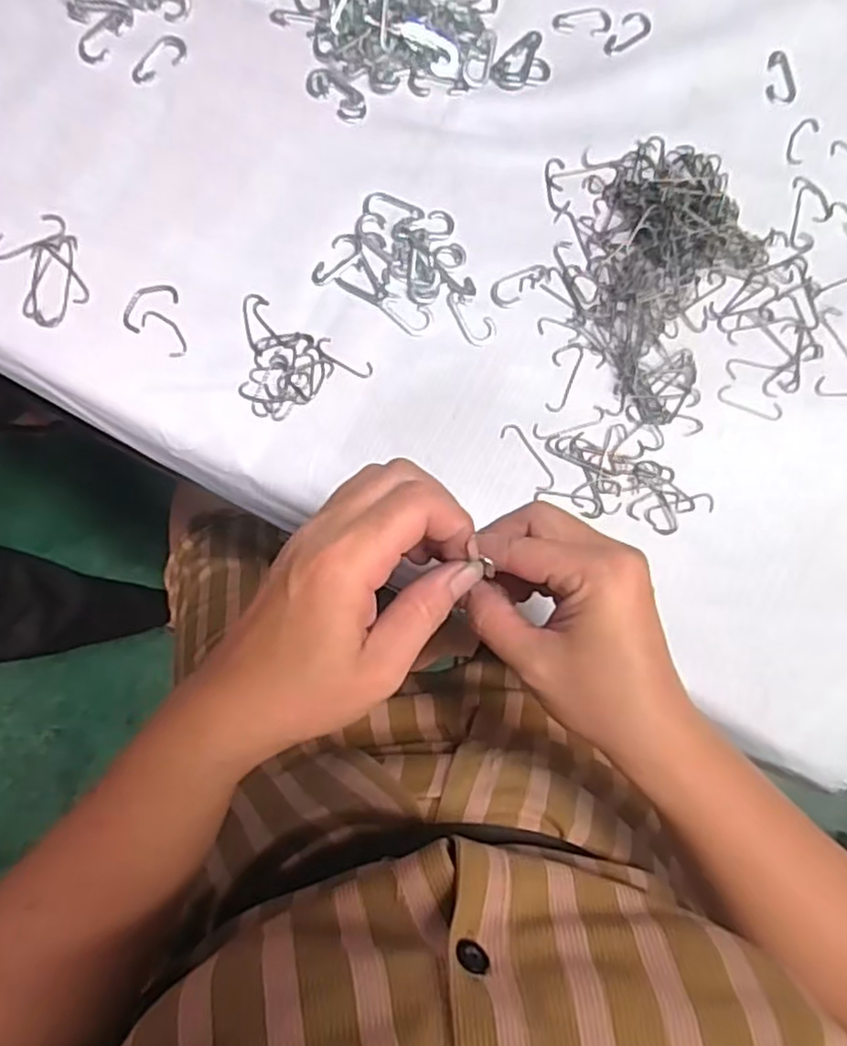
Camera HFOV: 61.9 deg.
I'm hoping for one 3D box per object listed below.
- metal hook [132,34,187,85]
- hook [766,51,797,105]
[{"bbox_3d":[-0.161,-0.281,0.425,0.037,0.004,0.020,-36,86,-7],"label":"metal hook"},{"bbox_3d":[0.230,-0.285,0.452,0.019,0.004,0.035,7,83,-3],"label":"hook"}]

